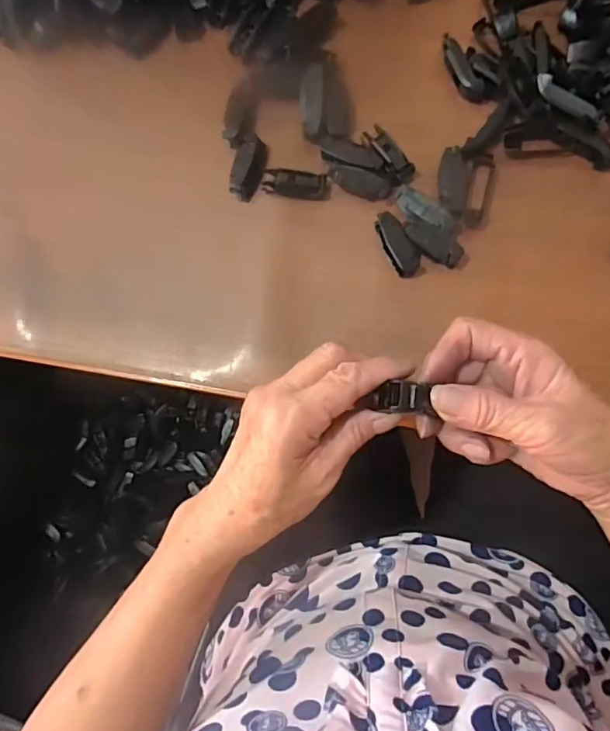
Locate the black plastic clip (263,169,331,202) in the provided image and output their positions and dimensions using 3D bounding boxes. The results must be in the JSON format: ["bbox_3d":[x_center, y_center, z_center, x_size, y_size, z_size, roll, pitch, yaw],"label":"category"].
[{"bbox_3d":[-0.006,-0.136,0.401,0.049,0.017,0.022,12,88,7],"label":"black plastic clip"}]

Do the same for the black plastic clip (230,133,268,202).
[{"bbox_3d":[-0.044,-0.152,0.407,0.022,0.014,0.048,19,103,8],"label":"black plastic clip"}]

